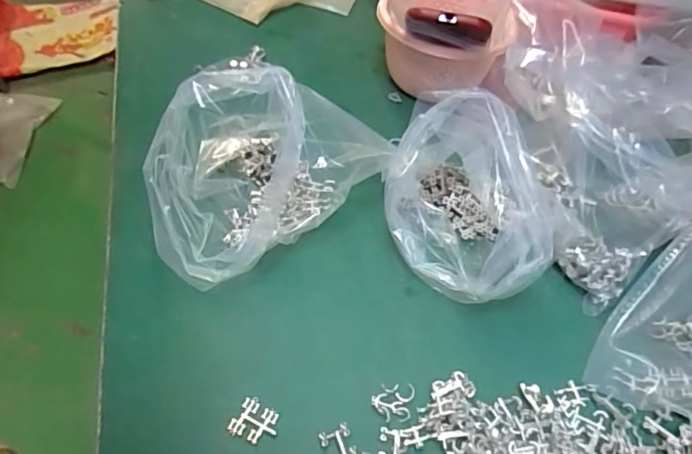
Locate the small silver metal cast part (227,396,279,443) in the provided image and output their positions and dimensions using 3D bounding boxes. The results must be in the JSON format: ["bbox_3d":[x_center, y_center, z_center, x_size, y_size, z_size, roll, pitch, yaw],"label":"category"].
[{"bbox_3d":[-0.062,0.132,0.357,0.029,0.004,0.026,23,53,14],"label":"small silver metal cast part"}]

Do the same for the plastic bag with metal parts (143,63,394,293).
[{"bbox_3d":[-0.078,-0.059,0.424,0.123,0.136,0.190,38,58,23],"label":"plastic bag with metal parts"}]

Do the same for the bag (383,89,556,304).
[{"bbox_3d":[0.094,-0.018,0.415,0.103,0.117,0.140,-15,54,-16],"label":"bag"}]

